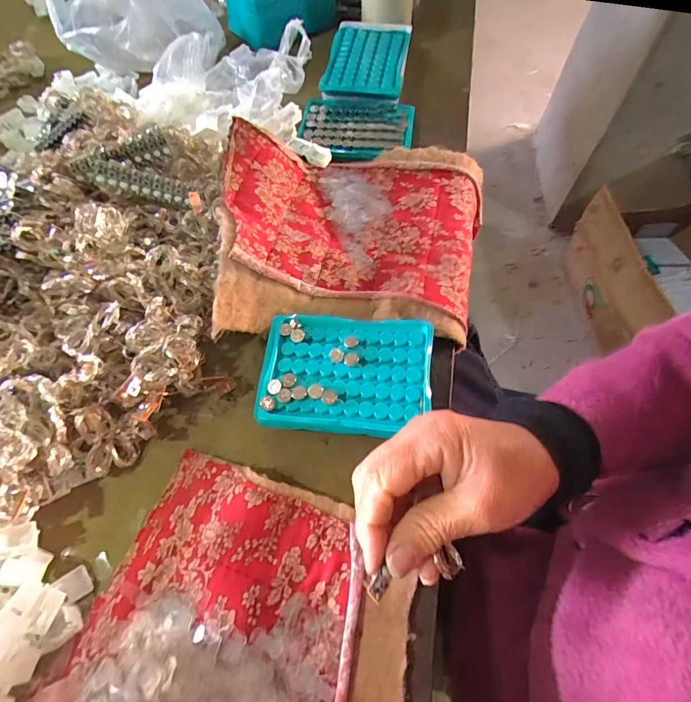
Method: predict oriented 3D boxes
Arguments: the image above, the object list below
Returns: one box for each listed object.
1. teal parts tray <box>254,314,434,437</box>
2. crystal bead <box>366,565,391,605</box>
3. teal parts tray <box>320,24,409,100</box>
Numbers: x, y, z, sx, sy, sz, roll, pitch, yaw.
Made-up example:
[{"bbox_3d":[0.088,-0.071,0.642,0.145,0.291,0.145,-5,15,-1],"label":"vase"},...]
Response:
[{"bbox_3d":[0.000,0.018,0.339,0.133,0.024,0.093,4,63,3],"label":"teal parts tray"},{"bbox_3d":[0.018,0.124,0.224,0.009,0.006,0.016,33,69,13],"label":"crystal bead"},{"bbox_3d":[0.026,-0.370,0.542,0.100,0.025,0.134,8,63,5],"label":"teal parts tray"}]

